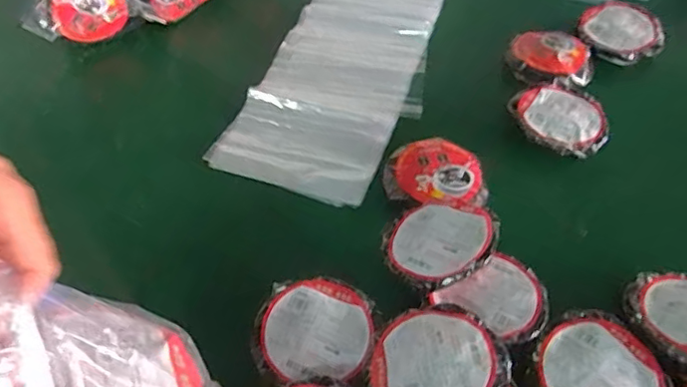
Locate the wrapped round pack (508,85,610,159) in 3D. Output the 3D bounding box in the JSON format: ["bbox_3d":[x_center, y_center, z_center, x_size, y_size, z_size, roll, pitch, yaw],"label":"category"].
[{"bbox_3d":[0.409,-0.144,1.052,0.169,0.041,0.174,-1,50,2],"label":"wrapped round pack"}]

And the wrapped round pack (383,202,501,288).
[{"bbox_3d":[0.136,0.070,0.835,0.159,0.032,0.143,13,56,34],"label":"wrapped round pack"}]

